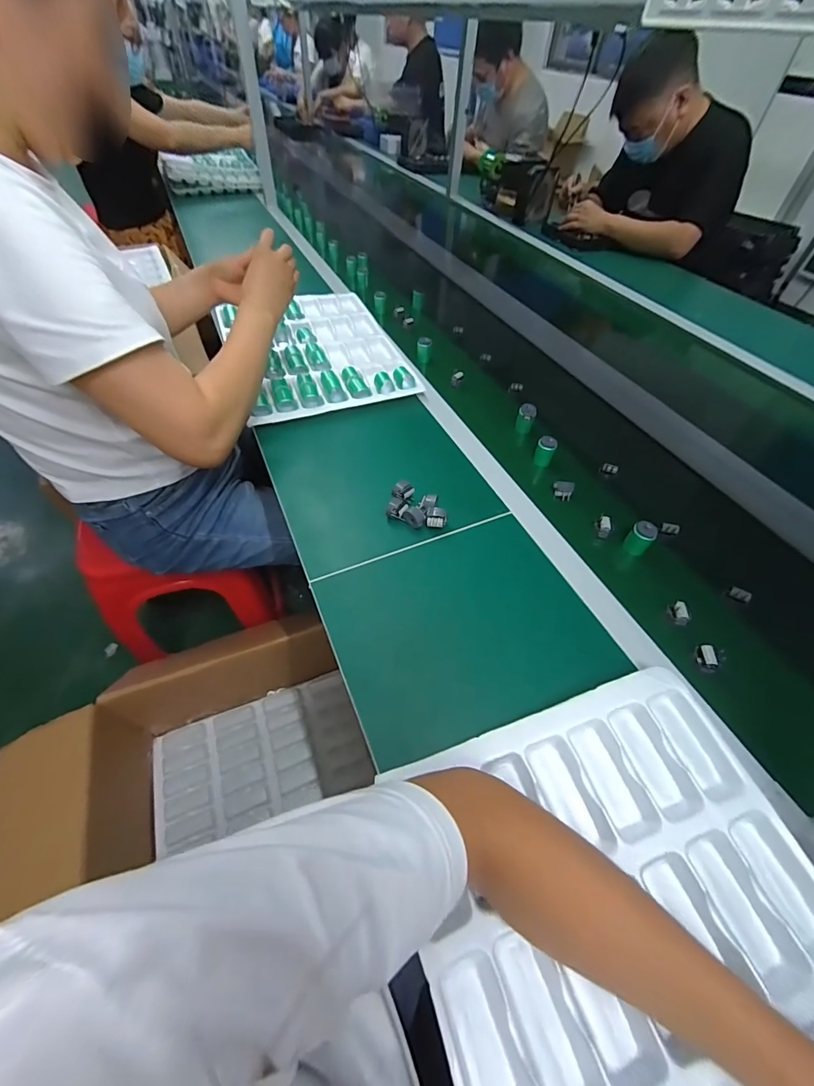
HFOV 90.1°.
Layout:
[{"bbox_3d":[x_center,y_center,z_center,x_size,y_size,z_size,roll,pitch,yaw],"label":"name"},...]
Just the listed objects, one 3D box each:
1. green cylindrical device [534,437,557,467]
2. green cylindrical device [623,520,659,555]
[{"bbox_3d":[0.223,-0.148,0.657,0.029,0.044,0.024,23,56,15],"label":"green cylindrical device"},{"bbox_3d":[0.318,-0.006,0.556,0.029,0.042,0.028,33,59,21],"label":"green cylindrical device"}]

